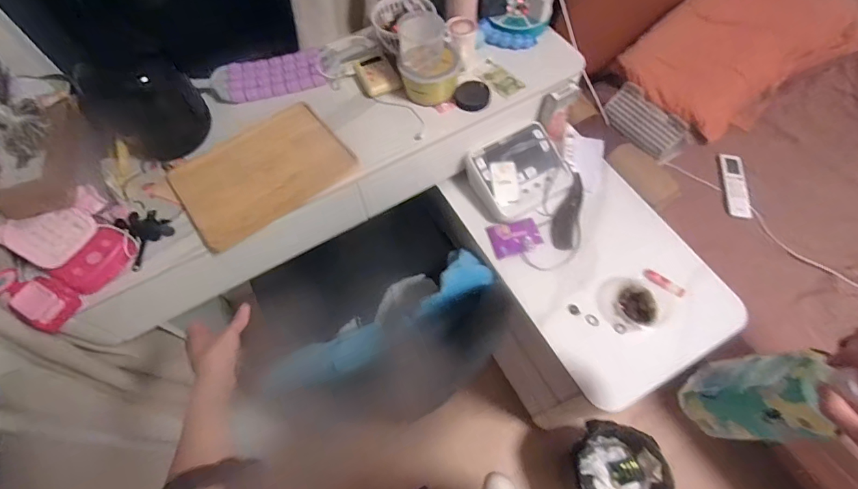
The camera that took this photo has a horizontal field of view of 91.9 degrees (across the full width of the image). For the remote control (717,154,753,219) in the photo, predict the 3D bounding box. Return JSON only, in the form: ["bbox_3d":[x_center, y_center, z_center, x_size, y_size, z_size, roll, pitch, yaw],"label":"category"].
[{"bbox_3d":[0.774,-0.148,1.045,0.062,0.018,0.192,8,63,5],"label":"remote control"}]

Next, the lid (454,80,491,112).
[{"bbox_3d":[0.093,-0.320,0.887,0.073,0.019,0.074,0,63,1],"label":"lid"}]

